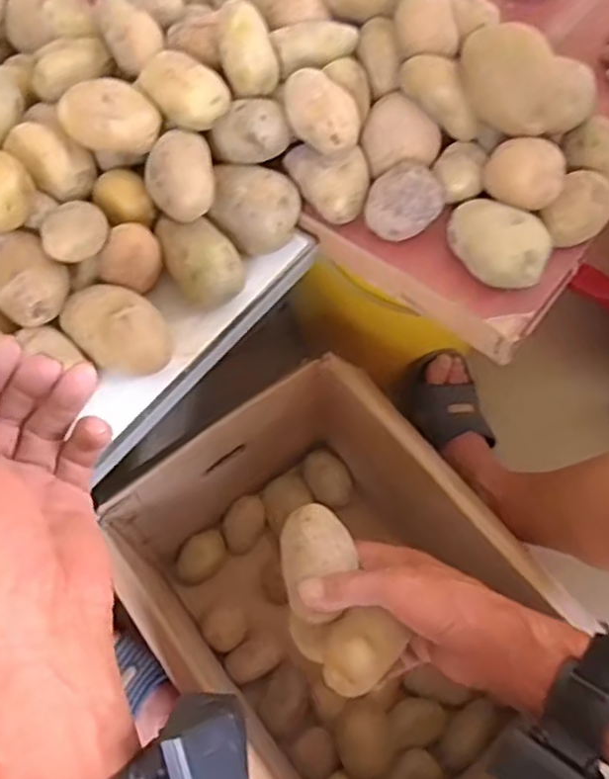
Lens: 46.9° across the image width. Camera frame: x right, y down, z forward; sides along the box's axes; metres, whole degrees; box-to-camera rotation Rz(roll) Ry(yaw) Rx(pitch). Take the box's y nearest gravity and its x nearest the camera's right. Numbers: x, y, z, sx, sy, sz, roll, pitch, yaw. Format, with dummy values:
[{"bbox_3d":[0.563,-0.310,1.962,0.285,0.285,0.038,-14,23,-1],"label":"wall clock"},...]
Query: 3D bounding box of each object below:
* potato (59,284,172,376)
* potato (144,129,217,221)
[{"bbox_3d":[-0.140,-0.043,0.533,0.059,0.049,0.081,-41,69,-18],"label":"potato"},{"bbox_3d":[-0.093,-0.159,0.532,0.051,0.044,0.058,-13,63,-5],"label":"potato"}]

